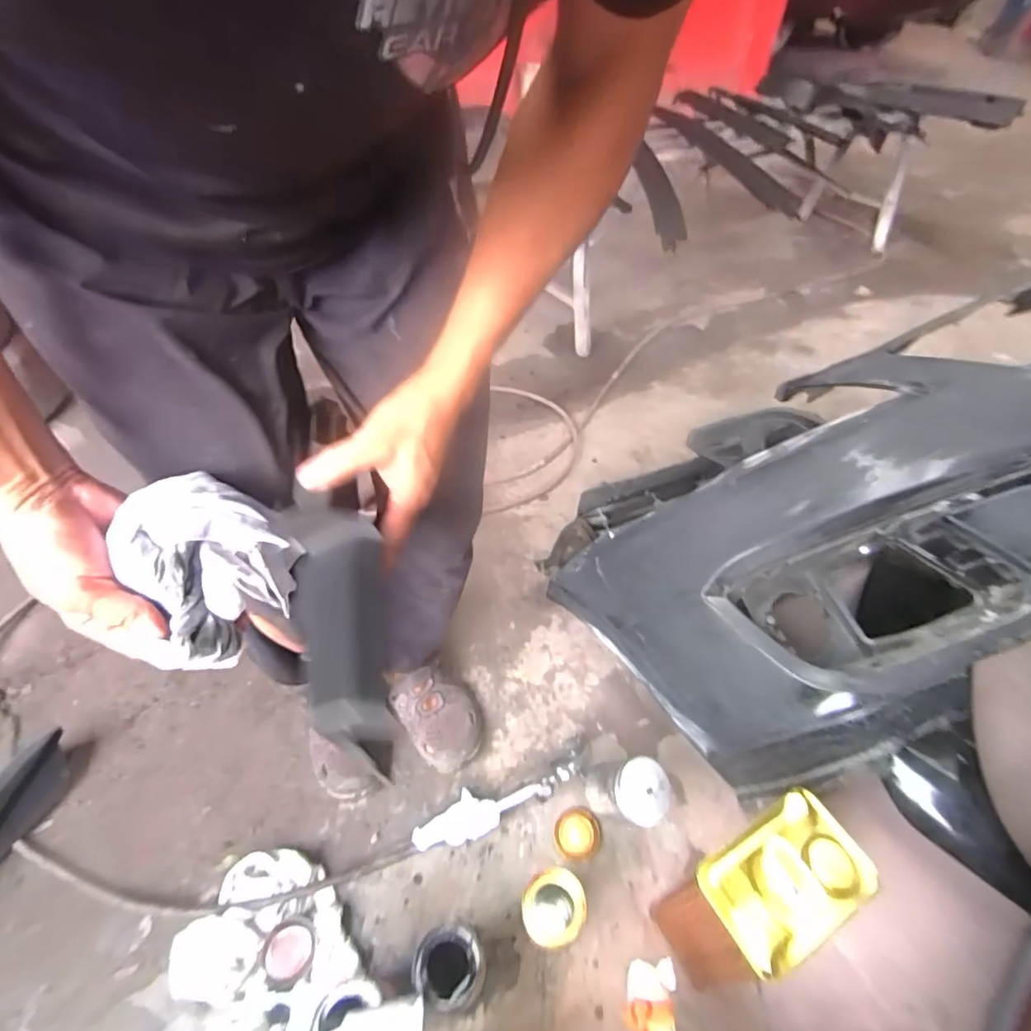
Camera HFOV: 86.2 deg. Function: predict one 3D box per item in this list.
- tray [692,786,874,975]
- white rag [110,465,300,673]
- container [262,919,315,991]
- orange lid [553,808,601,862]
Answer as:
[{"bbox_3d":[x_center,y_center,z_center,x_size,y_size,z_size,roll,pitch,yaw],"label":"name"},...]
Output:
[{"bbox_3d":[0.278,0.371,0.564,0.168,0.023,0.106,-24,53,-20],"label":"tray"},{"bbox_3d":[-0.214,0.035,0.392,0.101,0.085,0.116,-30,53,-25],"label":"white rag"},{"bbox_3d":[-0.281,0.544,0.684,0.058,0.013,0.066,-7,46,-6],"label":"container"},{"bbox_3d":[0.089,0.461,0.796,0.064,0.011,0.067,0,46,0],"label":"orange lid"}]

